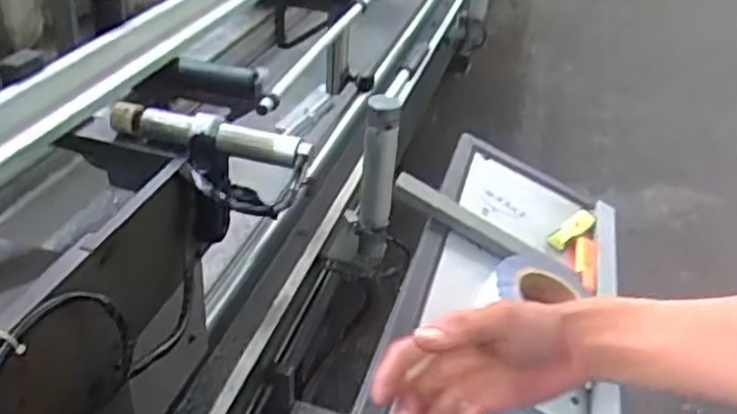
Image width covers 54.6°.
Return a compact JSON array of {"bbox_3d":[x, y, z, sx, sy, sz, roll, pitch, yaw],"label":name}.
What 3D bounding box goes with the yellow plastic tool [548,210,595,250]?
[{"bbox_3d":[0.272,0.029,0.952,0.025,0.012,0.105,28,39,31],"label":"yellow plastic tool"}]

